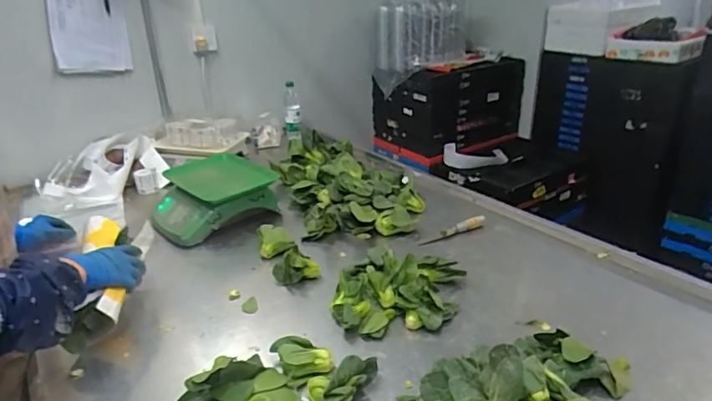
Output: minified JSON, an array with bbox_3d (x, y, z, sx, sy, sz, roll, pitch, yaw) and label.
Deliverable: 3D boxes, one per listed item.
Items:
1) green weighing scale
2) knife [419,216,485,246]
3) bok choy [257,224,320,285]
[{"bbox_3d":[-0.400,-0.006,1.326,0.300,0.136,0.286,-20,30,-32],"label":"green weighing scale"},{"bbox_3d":[0.238,0.071,1.190,0.189,0.023,0.023,-14,27,-23],"label":"knife"},{"bbox_3d":[-0.160,0.114,1.105,0.092,0.078,0.198,-14,27,-22],"label":"bok choy"}]

